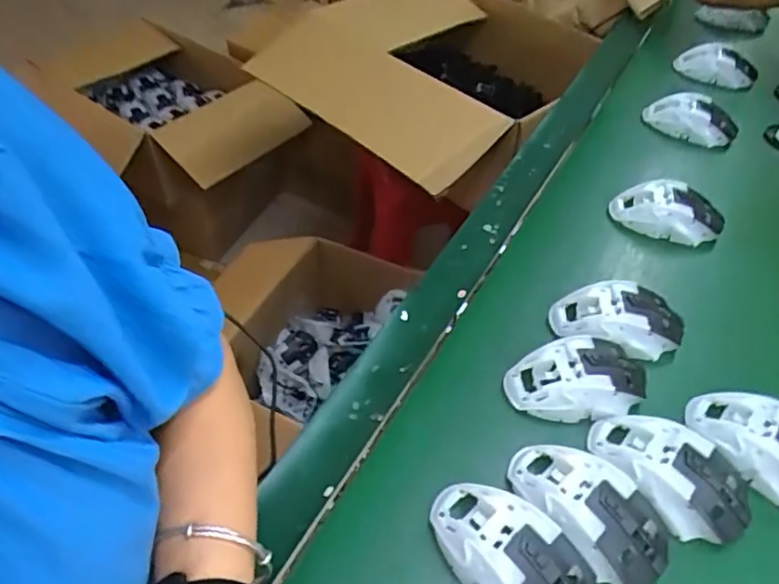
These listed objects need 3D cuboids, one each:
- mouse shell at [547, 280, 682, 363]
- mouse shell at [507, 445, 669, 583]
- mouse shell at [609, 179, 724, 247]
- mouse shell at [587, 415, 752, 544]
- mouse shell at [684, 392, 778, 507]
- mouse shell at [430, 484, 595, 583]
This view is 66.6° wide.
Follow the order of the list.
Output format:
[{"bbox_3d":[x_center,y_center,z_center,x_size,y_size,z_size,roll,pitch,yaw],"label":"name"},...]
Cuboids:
[{"bbox_3d":[0.211,0.025,0.541,0.118,0.035,0.066,3,48,-2],"label":"mouse shell"},{"bbox_3d":[0.139,0.152,0.417,0.114,0.034,0.065,32,53,23],"label":"mouse shell"},{"bbox_3d":[0.308,-0.091,0.654,0.119,0.034,0.070,22,50,15],"label":"mouse shell"},{"bbox_3d":[0.208,0.133,0.440,0.115,0.034,0.065,28,52,20],"label":"mouse shell"},{"bbox_3d":[0.293,0.120,0.459,0.112,0.034,0.066,24,51,17],"label":"mouse shell"},{"bbox_3d":[0.081,0.171,0.393,0.066,0.033,0.114,-29,56,-27],"label":"mouse shell"}]

